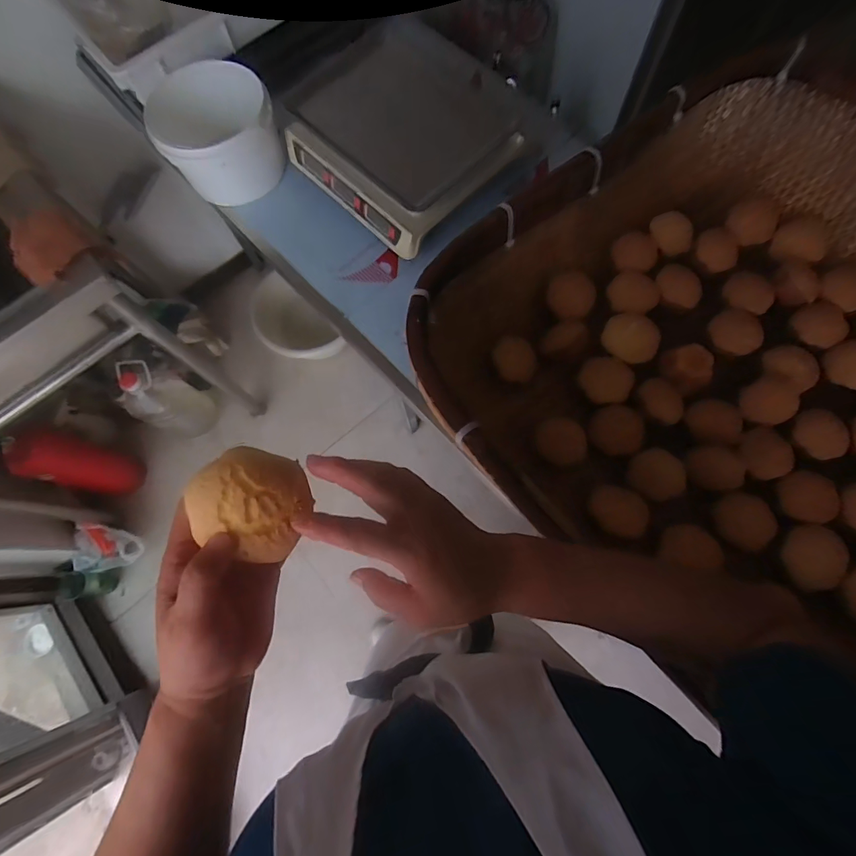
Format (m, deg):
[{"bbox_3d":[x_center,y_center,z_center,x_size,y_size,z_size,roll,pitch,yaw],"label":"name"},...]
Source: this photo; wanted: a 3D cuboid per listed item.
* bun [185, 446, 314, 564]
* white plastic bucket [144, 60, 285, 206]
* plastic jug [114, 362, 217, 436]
[{"bbox_3d":[-0.112,0.049,0.279,0.061,0.040,0.073,-40,117,-17],"label":"bun"},{"bbox_3d":[-0.349,-0.494,0.722,0.185,0.113,0.185,0,73,1],"label":"white plastic bucket"},{"bbox_3d":[-0.795,-0.079,1.345,0.146,0.340,0.166,14,74,6],"label":"plastic jug"}]

